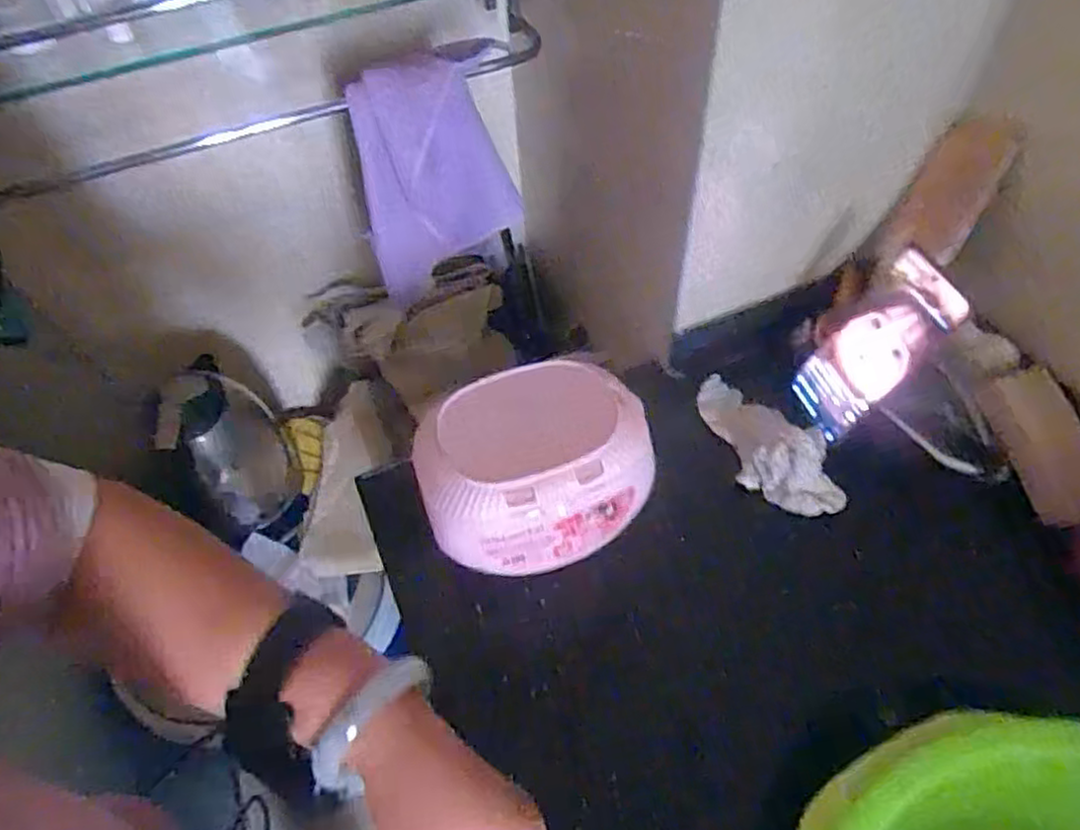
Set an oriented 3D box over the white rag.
[{"bbox_3d":[0.196,0.019,0.595,0.081,0.051,0.153,-14,53,-6],"label":"white rag"}]

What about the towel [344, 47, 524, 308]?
[{"bbox_3d":[-0.109,-0.238,0.724,0.164,0.313,0.046,-13,70,-4],"label":"towel"}]

